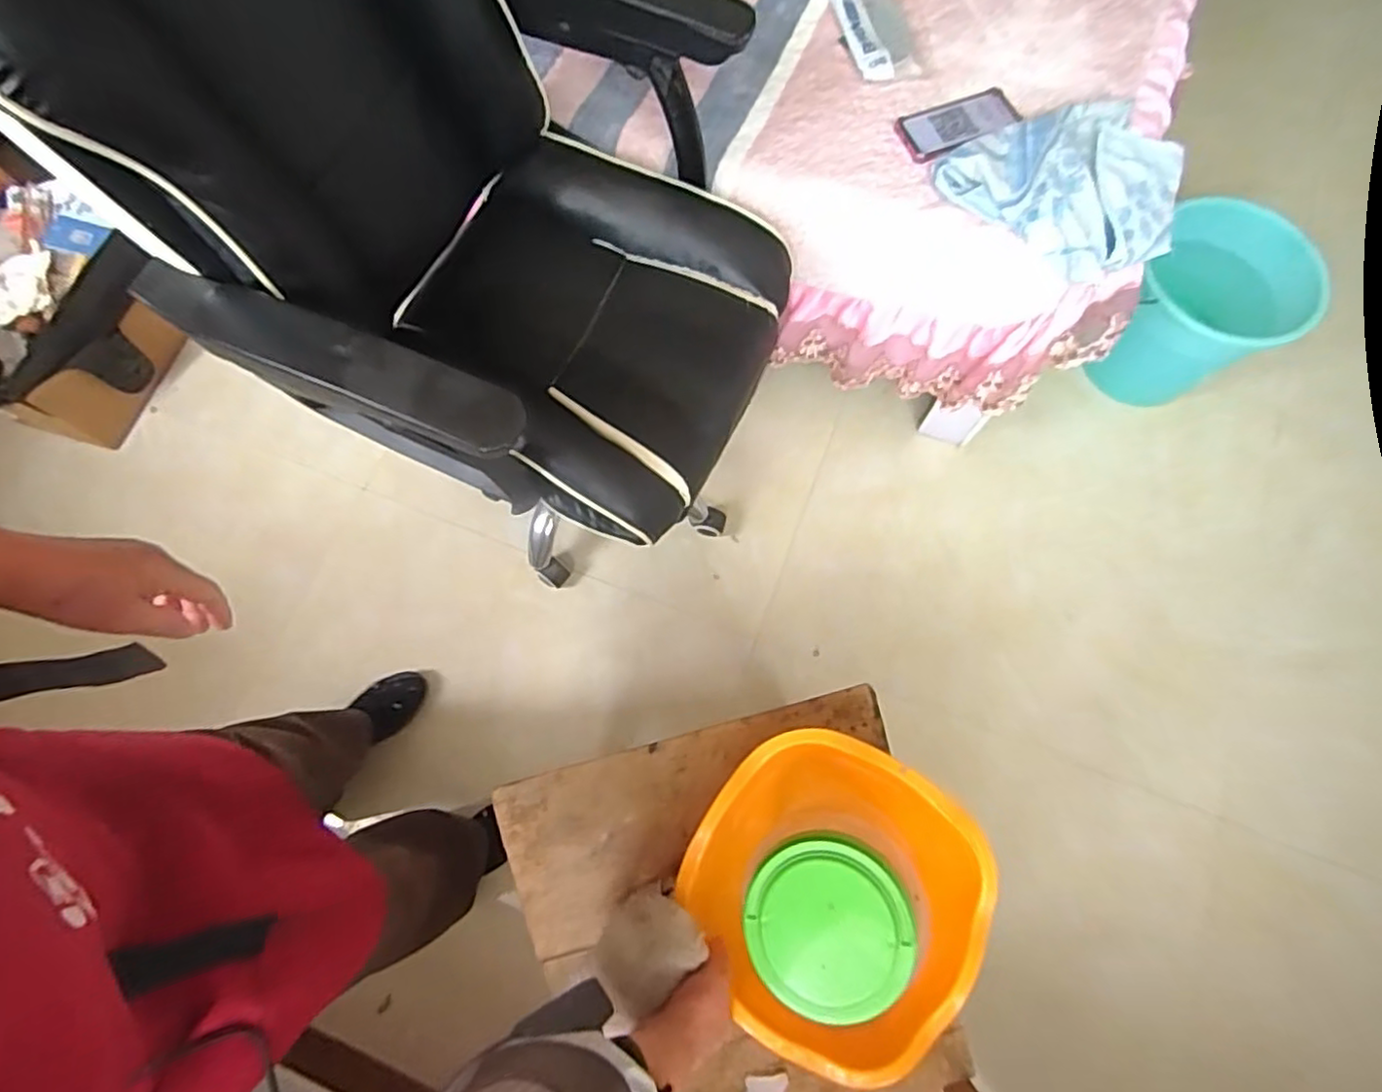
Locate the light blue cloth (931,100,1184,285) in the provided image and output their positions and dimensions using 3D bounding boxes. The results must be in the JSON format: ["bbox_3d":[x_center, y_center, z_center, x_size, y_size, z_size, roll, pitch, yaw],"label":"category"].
[{"bbox_3d":[0.522,-0.484,0.878,0.318,0.046,0.262,-27,74,-8],"label":"light blue cloth"}]

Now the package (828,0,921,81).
[{"bbox_3d":[0.268,-0.839,1.013,0.099,0.029,0.328,-11,73,-3],"label":"package"}]

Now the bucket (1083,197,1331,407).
[{"bbox_3d":[0.916,-0.415,1.216,0.247,0.297,0.257,0,72,1],"label":"bucket"}]

